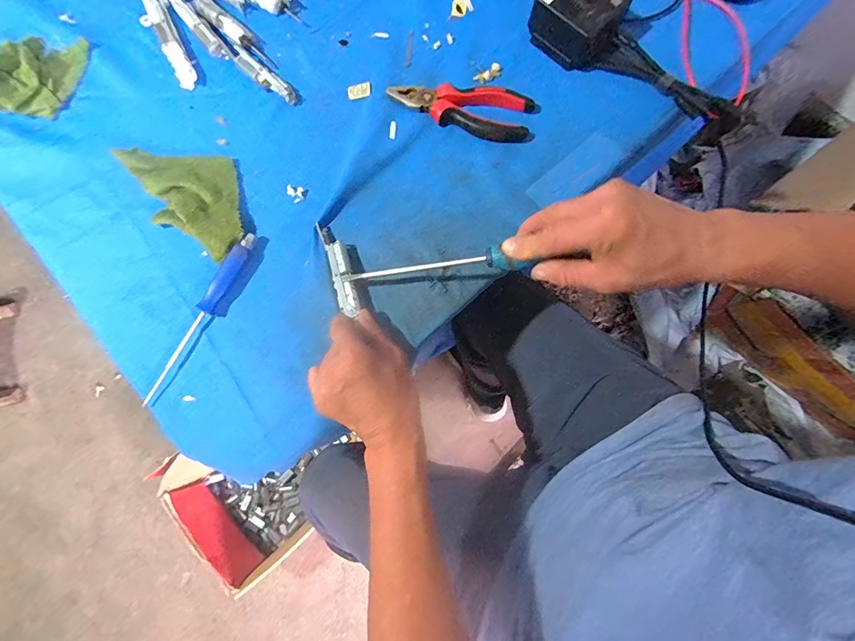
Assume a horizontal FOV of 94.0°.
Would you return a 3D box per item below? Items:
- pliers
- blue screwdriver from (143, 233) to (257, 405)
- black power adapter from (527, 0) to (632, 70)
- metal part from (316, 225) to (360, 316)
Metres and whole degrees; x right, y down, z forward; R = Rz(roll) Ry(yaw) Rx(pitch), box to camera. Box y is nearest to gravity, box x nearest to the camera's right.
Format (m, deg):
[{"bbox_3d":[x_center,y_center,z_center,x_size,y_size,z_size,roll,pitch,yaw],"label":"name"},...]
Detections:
[{"bbox_3d":[0.038,-0.227,0.429,0.155,0.019,0.051,7,77,1],"label":"pliers"},{"bbox_3d":[-0.220,-0.004,0.393,0.022,0.021,0.184,28,79,6],"label":"blue screwdriver"},{"bbox_3d":[0.162,-0.324,0.425,0.083,0.052,0.064,41,82,9],"label":"black power adapter"},{"bbox_3d":[-0.087,-0.054,0.397,0.022,0.014,0.104,-19,70,-4],"label":"metal part"}]

